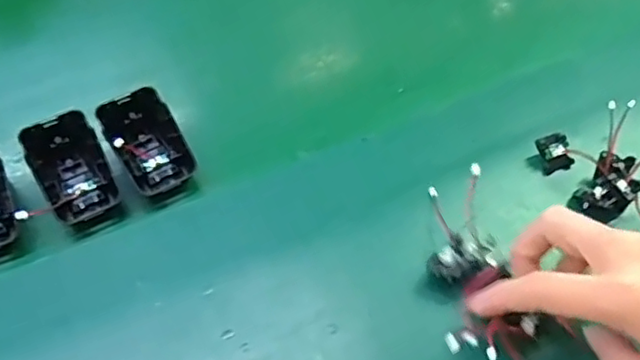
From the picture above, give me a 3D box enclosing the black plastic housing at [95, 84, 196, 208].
[{"bbox_3d":[-0.112,-0.022,0.410,0.043,0.024,0.073,-28,96,-16],"label":"black plastic housing"}]

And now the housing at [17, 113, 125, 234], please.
[{"bbox_3d":[-0.156,-0.006,0.392,0.041,0.033,0.063,-24,59,-18],"label":"housing"}]

